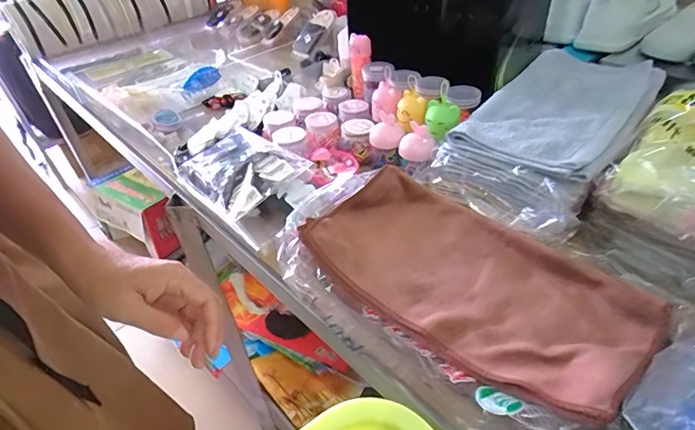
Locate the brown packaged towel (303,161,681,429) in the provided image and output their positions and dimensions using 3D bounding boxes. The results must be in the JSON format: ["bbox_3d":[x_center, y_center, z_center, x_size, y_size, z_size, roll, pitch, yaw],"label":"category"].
[{"bbox_3d":[0.118,0.060,0.449,0.338,0.037,0.174,31,52,35],"label":"brown packaged towel"}]

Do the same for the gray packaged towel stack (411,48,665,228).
[{"bbox_3d":[0.280,-0.127,0.601,0.203,0.075,0.337,27,50,33],"label":"gray packaged towel stack"}]

